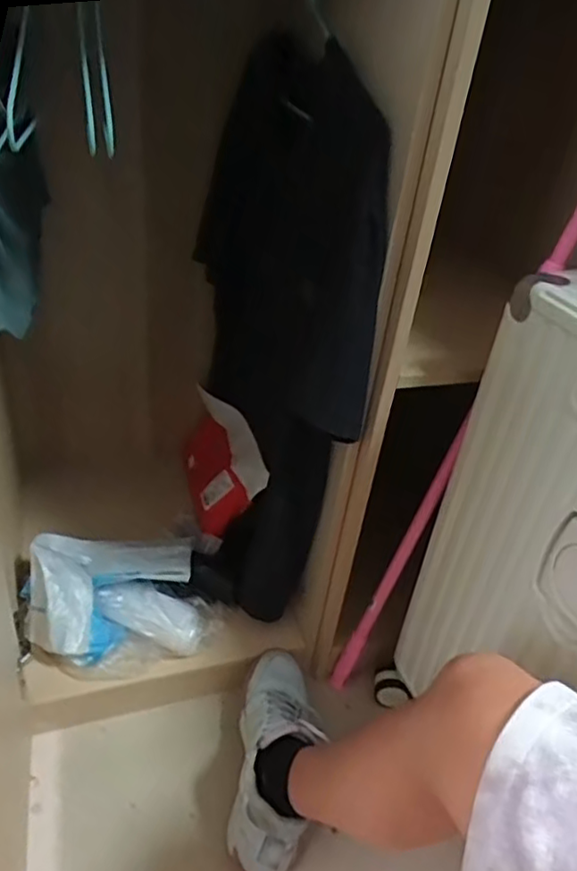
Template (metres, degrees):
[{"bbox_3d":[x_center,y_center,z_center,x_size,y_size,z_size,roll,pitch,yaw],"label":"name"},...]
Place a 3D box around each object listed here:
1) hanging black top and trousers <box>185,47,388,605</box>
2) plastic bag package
[{"bbox_3d":[-0.032,-0.144,0.933,0.192,0.730,0.442,2,35,-8],"label":"hanging black top and trousers"},{"bbox_3d":[-0.250,0.233,0.961,0.272,0.103,0.214,-7,38,-19],"label":"plastic bag package"}]

